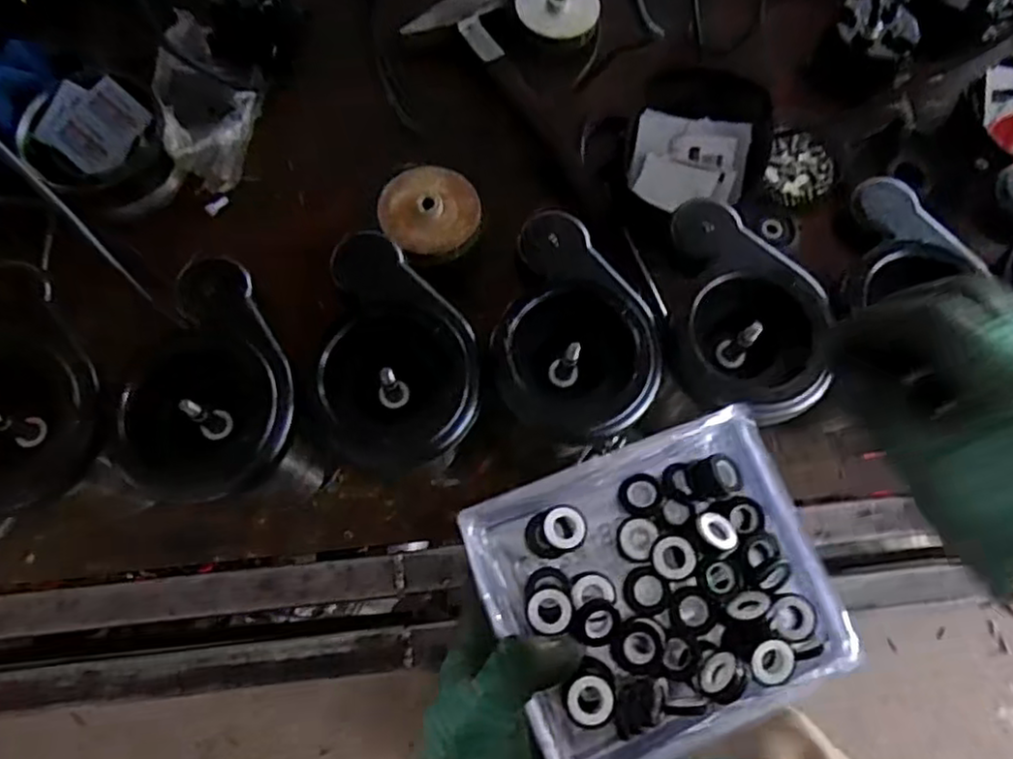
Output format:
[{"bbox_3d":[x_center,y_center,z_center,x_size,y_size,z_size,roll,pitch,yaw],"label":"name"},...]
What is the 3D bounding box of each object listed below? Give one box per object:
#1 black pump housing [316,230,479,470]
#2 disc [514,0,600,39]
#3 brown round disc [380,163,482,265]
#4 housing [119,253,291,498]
[{"bbox_3d":[-0.075,-0.017,0.499,0.107,0.069,0.164,-1,73,-2],"label":"black pump housing"},{"bbox_3d":[0.055,-0.410,0.746,0.087,0.020,0.077,2,72,-1],"label":"disc"},{"bbox_3d":[-0.068,-0.153,0.621,0.087,0.017,0.090,0,73,-1],"label":"brown round disc"},{"bbox_3d":[-0.210,0.001,0.494,0.119,0.064,0.170,-8,73,-4],"label":"housing"}]

